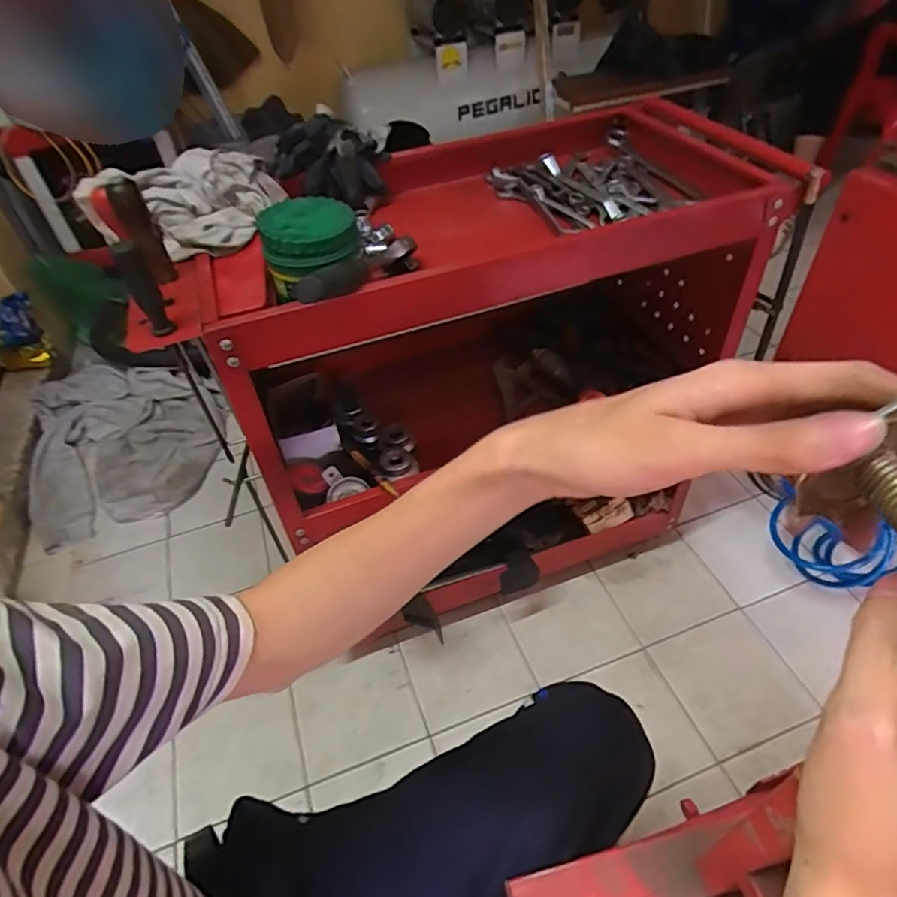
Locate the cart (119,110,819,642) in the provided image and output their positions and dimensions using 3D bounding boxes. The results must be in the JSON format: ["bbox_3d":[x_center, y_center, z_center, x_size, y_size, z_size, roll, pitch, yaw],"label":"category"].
[{"bbox_3d":[0.053,-0.082,0.952,0.739,0.743,0.376,-18,46,-11],"label":"cart"}]

